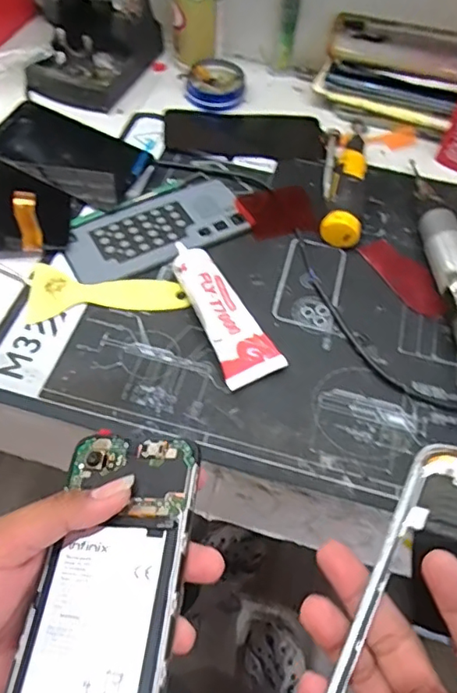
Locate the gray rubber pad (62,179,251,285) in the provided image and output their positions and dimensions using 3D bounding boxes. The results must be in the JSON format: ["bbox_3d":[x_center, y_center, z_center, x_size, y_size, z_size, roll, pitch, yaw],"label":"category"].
[{"bbox_3d":[-0.060,-0.099,0.459,0.156,0.005,0.070,-28,63,-19],"label":"gray rubber pad"}]

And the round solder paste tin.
[{"bbox_3d":[-0.016,-0.276,0.567,0.060,0.019,0.062,-7,58,-7],"label":"round solder paste tin"}]

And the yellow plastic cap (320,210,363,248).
[{"bbox_3d":[0.095,-0.097,0.456,0.034,0.029,0.019,17,58,8],"label":"yellow plastic cap"}]

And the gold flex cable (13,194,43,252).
[{"bbox_3d":[-0.153,-0.093,0.414,0.019,0.055,0.011,-14,59,-11],"label":"gold flex cable"}]

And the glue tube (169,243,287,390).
[{"bbox_3d":[-0.004,-0.027,0.403,0.042,0.029,0.117,-21,61,-15],"label":"glue tube"}]

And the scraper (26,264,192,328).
[{"bbox_3d":[-0.094,-0.042,0.420,0.119,0.005,0.051,-1,58,-3],"label":"scraper"}]

